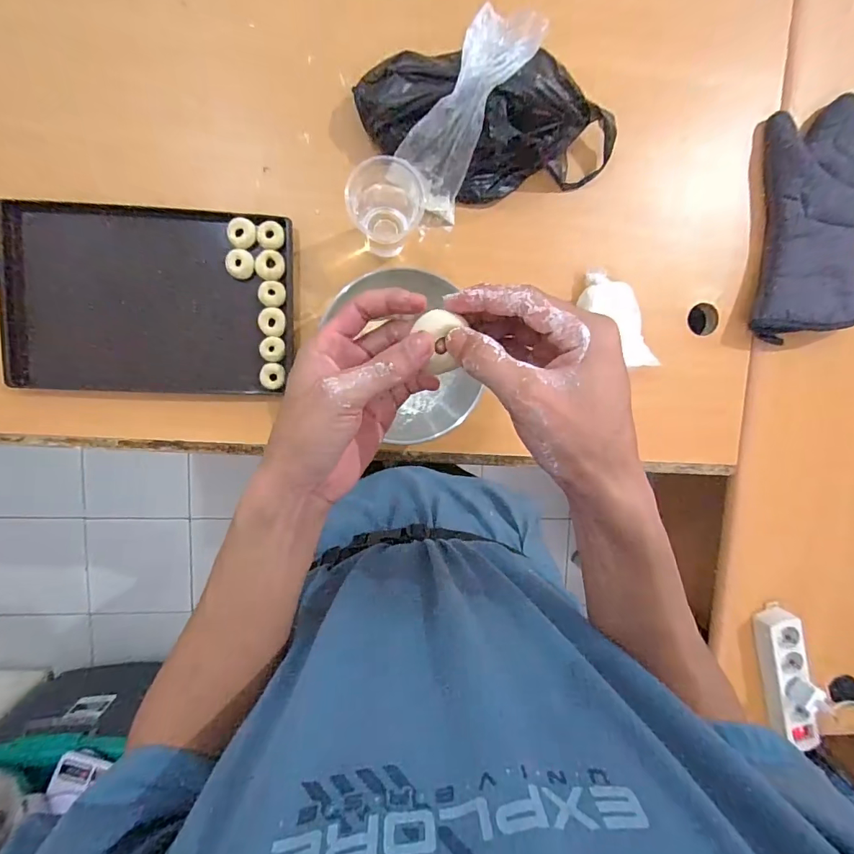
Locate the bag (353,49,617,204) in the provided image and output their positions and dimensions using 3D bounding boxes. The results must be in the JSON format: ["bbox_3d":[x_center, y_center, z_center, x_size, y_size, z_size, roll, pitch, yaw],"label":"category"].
[{"bbox_3d":[0.085,-0.395,0.581,0.351,0.123,0.163,3,96,-5],"label":"bag"}]

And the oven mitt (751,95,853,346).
[{"bbox_3d":[0.578,-0.303,0.657,0.153,0.033,0.327,1,95,13],"label":"oven mitt"}]

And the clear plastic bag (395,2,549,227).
[{"bbox_3d":[0.039,-0.380,0.556,0.099,0.067,0.240,30,136,-7],"label":"clear plastic bag"}]

